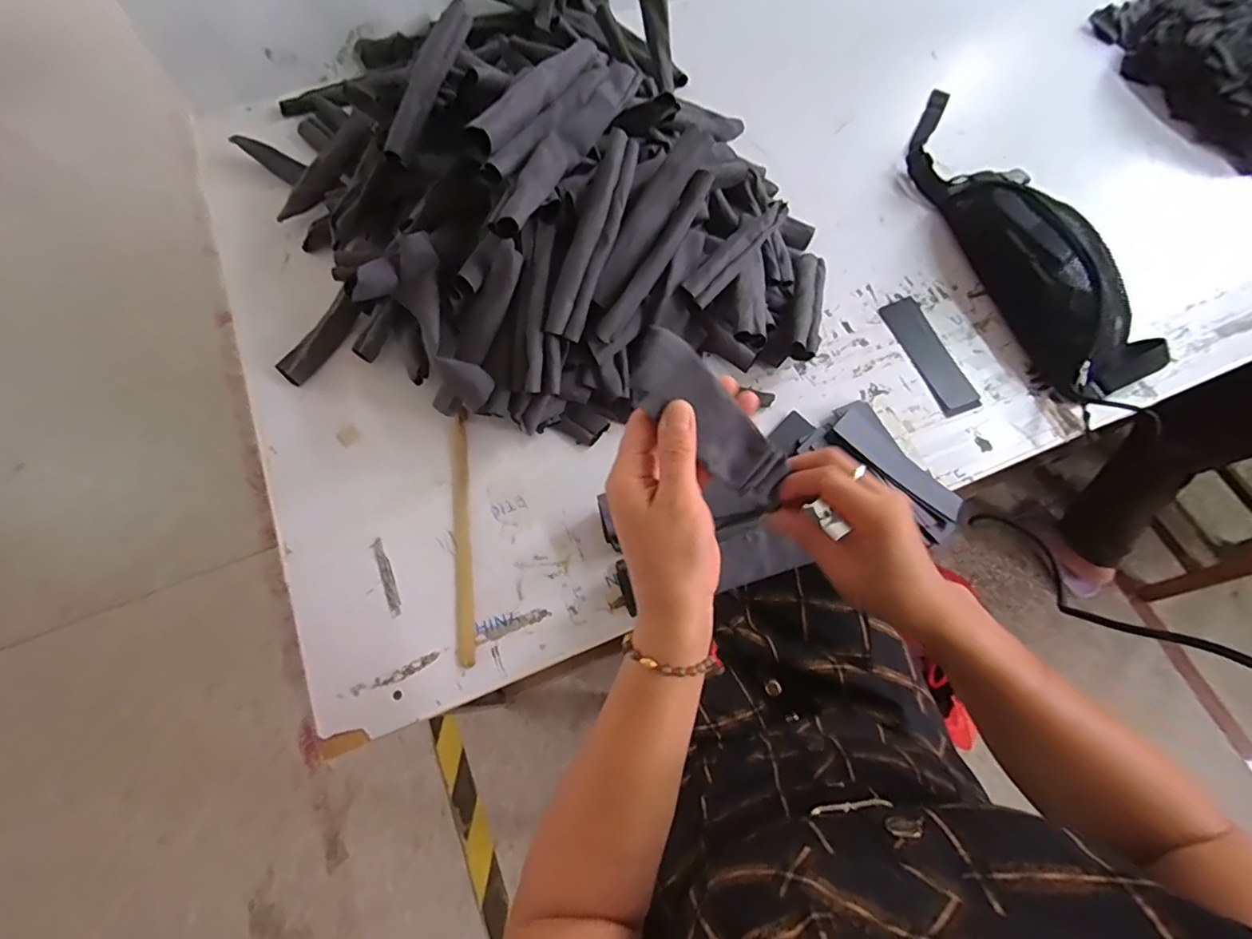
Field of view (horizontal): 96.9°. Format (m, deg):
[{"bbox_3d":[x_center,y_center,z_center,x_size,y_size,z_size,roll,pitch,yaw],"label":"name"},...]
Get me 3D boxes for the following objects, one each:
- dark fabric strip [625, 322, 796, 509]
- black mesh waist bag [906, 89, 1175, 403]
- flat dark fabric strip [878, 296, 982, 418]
[{"bbox_3d":[0.053,-0.028,0.340,0.146,0.016,0.041,42,68,-31],"label":"dark fabric strip"},{"bbox_3d":[0.483,-0.319,0.684,0.147,0.079,0.487,-17,70,-8],"label":"black mesh waist bag"},{"bbox_3d":[0.356,-0.136,0.652,0.050,0.009,0.154,-21,71,-9],"label":"flat dark fabric strip"}]

